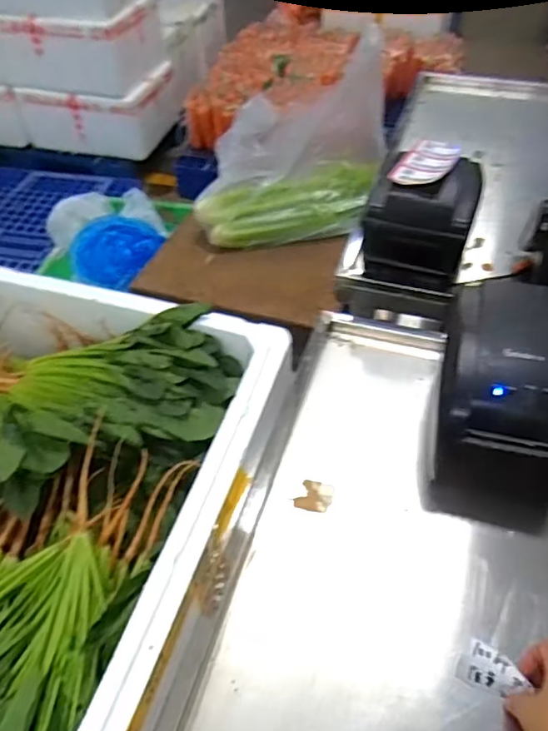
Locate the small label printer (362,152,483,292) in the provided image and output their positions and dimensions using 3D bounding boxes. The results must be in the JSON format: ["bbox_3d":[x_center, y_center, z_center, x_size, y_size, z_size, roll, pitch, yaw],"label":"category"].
[{"bbox_3d":[0.224,-0.231,0.859,0.144,0.135,0.171,14,51,15],"label":"small label printer"}]

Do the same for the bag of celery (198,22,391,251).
[{"bbox_3d":[0.033,-0.461,1.211,0.398,0.354,0.150,-8,49,-4],"label":"bag of celery"}]

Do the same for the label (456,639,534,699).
[{"bbox_3d":[0.196,0.271,0.510,0.056,0.013,0.034,14,49,18],"label":"label"}]

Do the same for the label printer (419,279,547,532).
[{"bbox_3d":[0.268,0.035,0.640,0.152,0.155,0.224,10,50,12],"label":"label printer"}]

